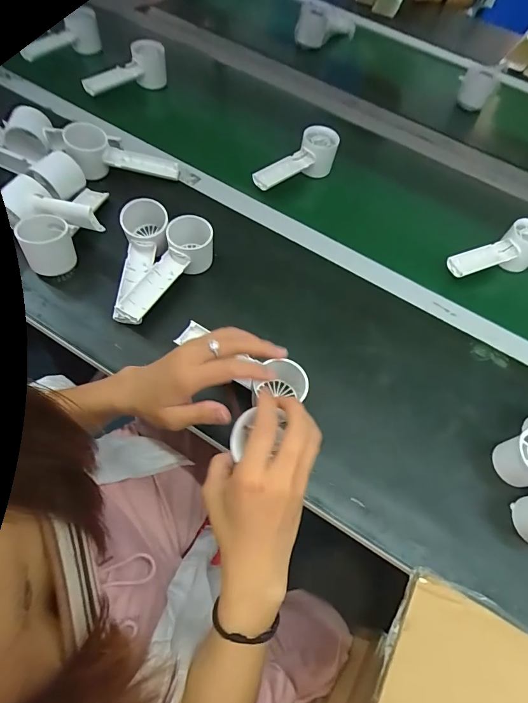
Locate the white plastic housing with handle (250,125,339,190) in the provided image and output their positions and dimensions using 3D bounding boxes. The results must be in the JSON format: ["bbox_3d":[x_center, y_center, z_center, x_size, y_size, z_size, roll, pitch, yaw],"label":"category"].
[{"bbox_3d":[0.049,-0.287,0.598,0.152,0.050,0.053,-33,68,-20],"label":"white plastic housing with handle"}]

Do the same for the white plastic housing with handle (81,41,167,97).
[{"bbox_3d":[-0.226,-0.451,0.645,0.055,0.054,0.151,41,65,19],"label":"white plastic housing with handle"}]

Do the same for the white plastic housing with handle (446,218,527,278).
[{"bbox_3d":[0.331,-0.135,0.557,0.153,0.052,0.055,-22,63,-16],"label":"white plastic housing with handle"}]

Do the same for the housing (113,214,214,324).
[{"bbox_3d":[-0.123,-0.095,0.490,0.046,0.065,0.156,31,62,14],"label":"housing"}]

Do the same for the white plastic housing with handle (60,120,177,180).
[{"bbox_3d":[-0.206,-0.281,0.560,0.162,0.047,0.057,6,61,-25],"label":"white plastic housing with handle"}]

